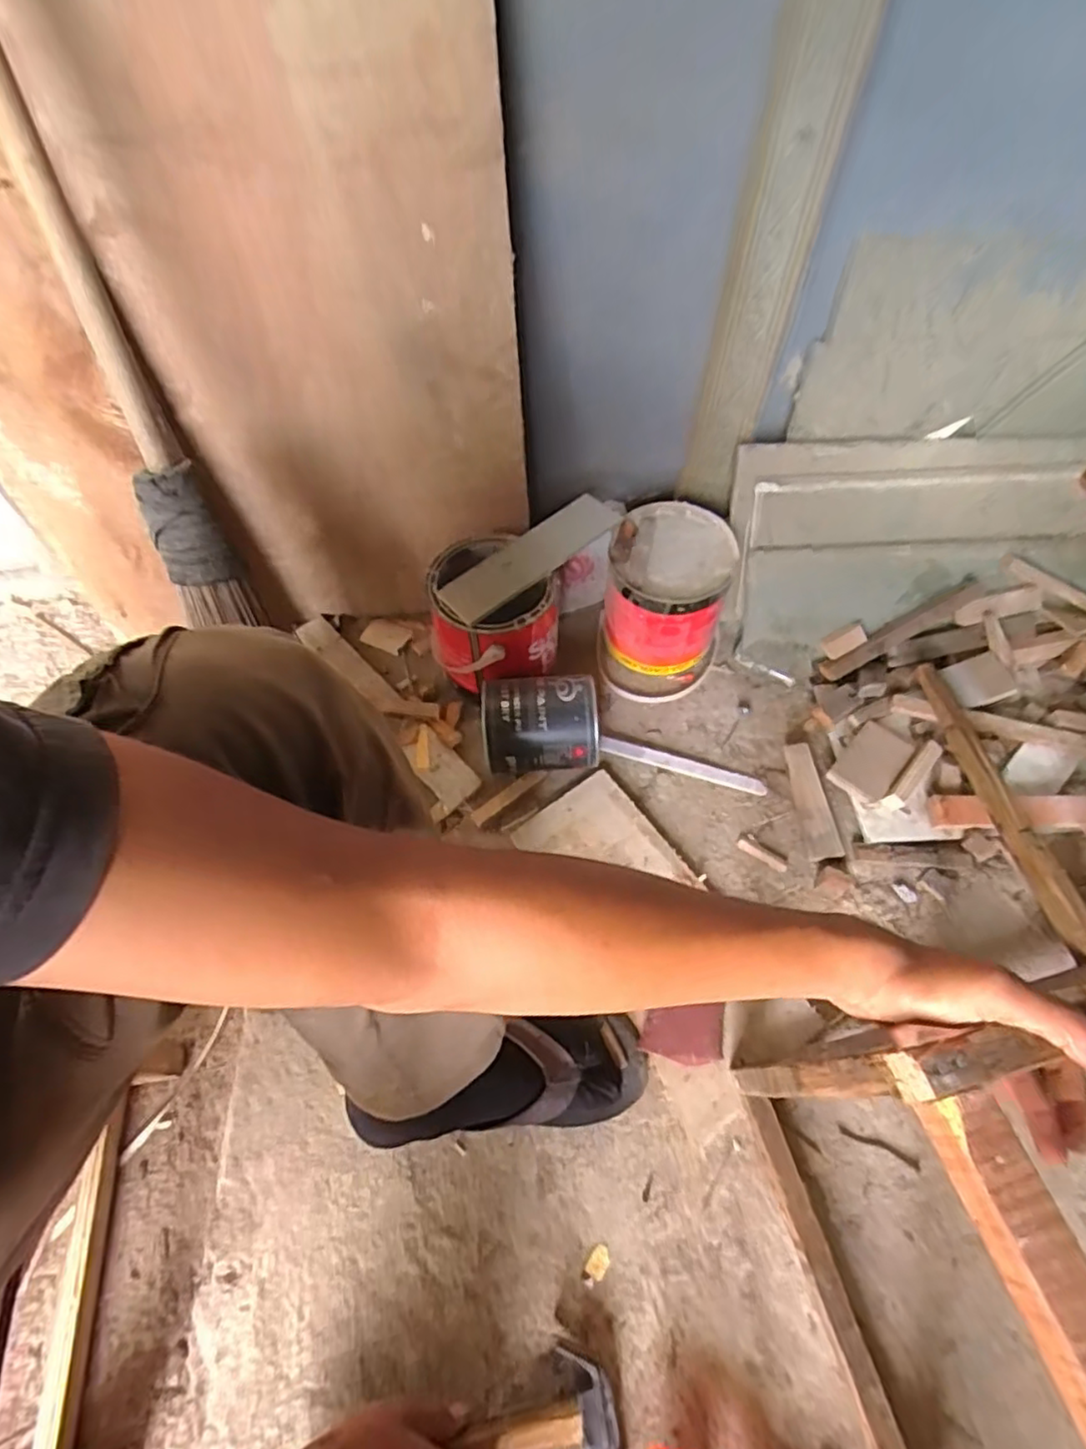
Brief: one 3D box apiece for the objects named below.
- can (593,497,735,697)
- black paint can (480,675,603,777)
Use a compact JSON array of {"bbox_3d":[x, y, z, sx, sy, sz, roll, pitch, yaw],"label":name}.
[{"bbox_3d":[0.152,-0.148,0.823,0.150,0.163,0.178,9,58,6],"label":"can"},{"bbox_3d":[-0.003,0.007,0.765,0.129,0.107,0.103,-5,59,-4],"label":"black paint can"}]

